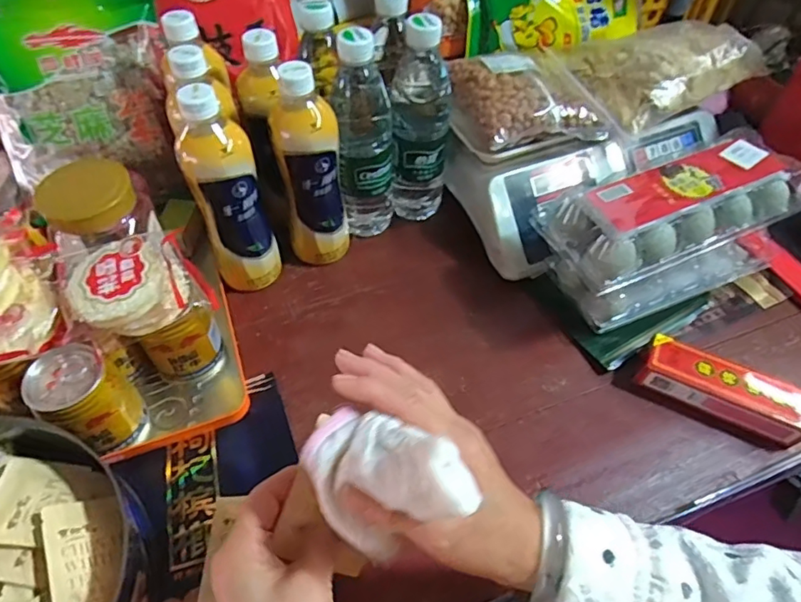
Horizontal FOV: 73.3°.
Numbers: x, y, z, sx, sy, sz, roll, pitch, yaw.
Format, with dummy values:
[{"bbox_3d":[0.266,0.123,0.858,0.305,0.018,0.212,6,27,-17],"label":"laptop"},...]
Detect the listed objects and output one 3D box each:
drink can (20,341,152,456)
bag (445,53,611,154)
[{"bbox_3d":[-0.247,0.080,0.428,0.056,0.084,0.057,1,52,-1],"label":"drink can"},{"bbox_3d":[0.124,-0.202,0.548,0.130,0.052,0.135,-13,53,-12],"label":"bag"}]

